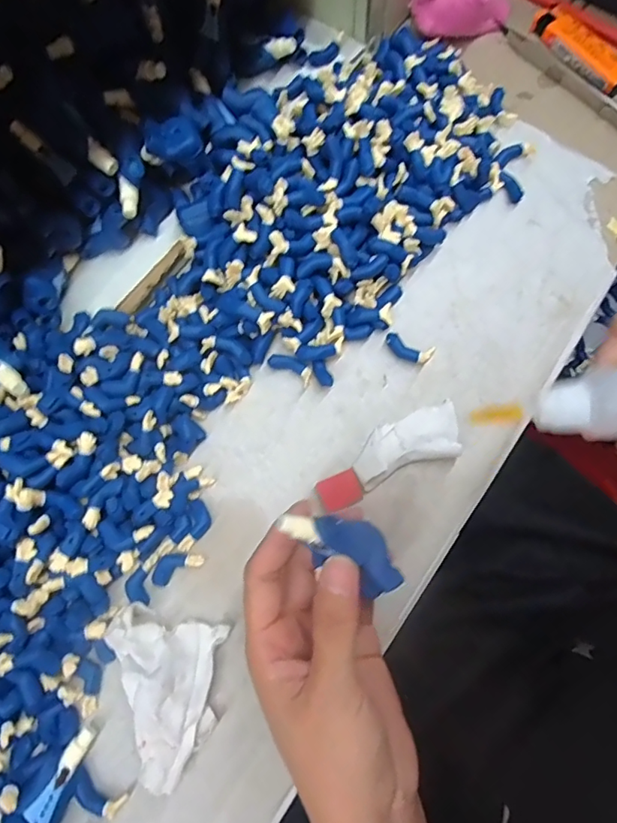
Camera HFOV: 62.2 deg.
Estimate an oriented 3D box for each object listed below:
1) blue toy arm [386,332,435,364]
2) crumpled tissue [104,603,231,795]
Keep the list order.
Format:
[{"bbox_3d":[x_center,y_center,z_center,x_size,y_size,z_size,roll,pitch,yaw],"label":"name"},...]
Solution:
[{"bbox_3d":[0.059,-0.038,0.304,0.029,0.006,0.012,26,76,8],"label":"blue toy arm"},{"bbox_3d":[-0.073,0.138,0.250,0.055,0.022,0.074,6,74,3],"label":"crumpled tissue"}]

